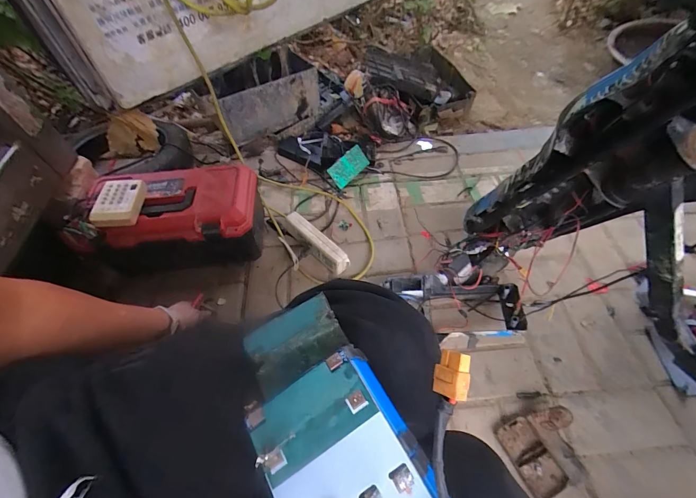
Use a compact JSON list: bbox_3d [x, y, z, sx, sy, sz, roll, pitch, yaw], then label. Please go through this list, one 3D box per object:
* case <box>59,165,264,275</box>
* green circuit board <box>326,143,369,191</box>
[{"bbox_3d":[-0.370,-0.063,0.721,0.338,0.146,0.169,-8,55,-2],"label":"case"},{"bbox_3d":[0.003,-0.233,0.929,0.125,0.068,0.012,-45,21,-21],"label":"green circuit board"}]

